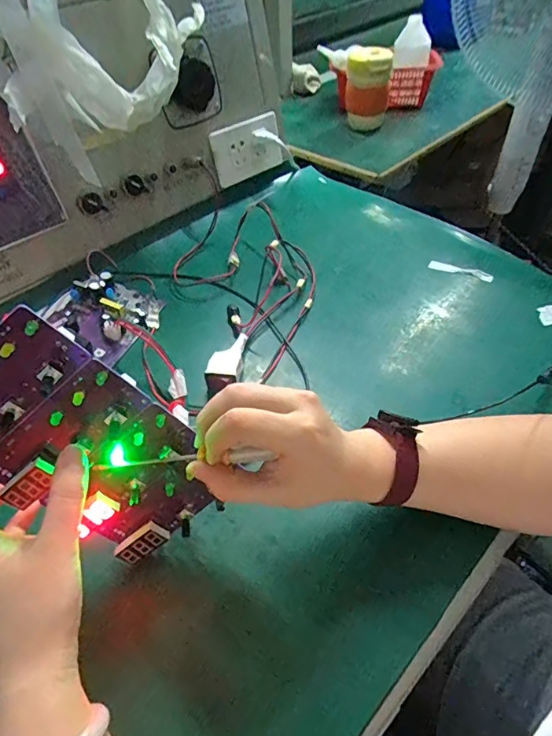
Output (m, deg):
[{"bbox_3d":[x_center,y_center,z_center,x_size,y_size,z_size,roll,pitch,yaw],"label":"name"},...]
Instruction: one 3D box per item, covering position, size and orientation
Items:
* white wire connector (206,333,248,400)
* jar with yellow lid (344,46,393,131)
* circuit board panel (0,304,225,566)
[{"bbox_3d":[-0.051,-0.008,0.495,0.032,0.020,0.076,4,47,6],"label":"white wire connector"},{"bbox_3d":[0.168,-0.519,0.885,0.076,0.119,0.093,4,48,5],"label":"jar with yellow lid"},{"bbox_3d":[-0.121,0.056,0.314,0.110,0.183,0.024,-40,31,9],"label":"circuit board panel"}]

